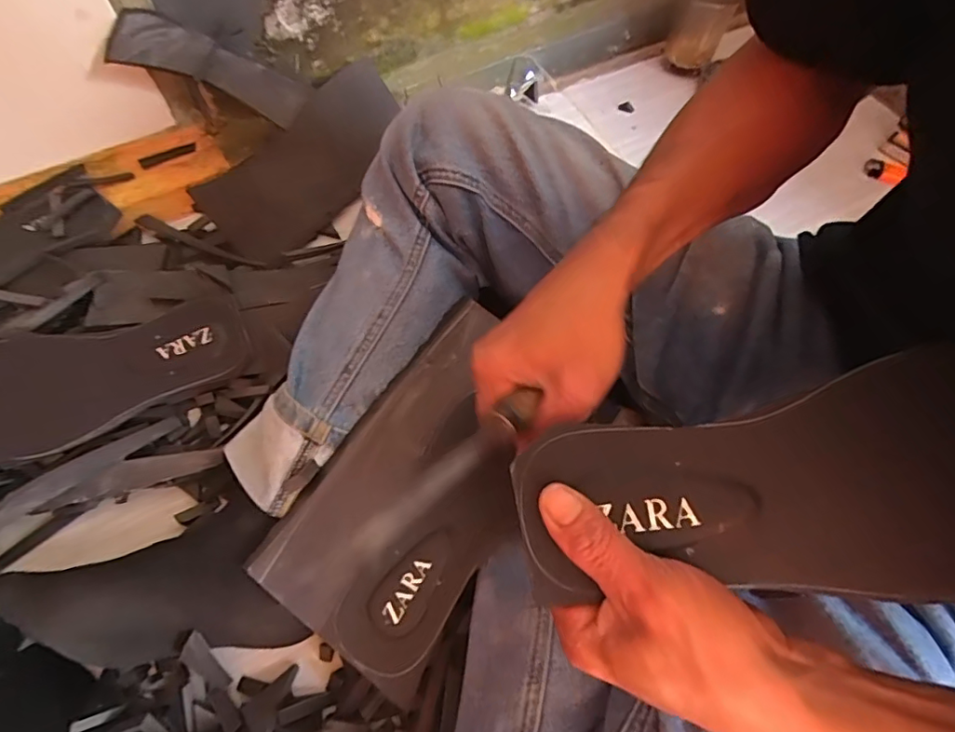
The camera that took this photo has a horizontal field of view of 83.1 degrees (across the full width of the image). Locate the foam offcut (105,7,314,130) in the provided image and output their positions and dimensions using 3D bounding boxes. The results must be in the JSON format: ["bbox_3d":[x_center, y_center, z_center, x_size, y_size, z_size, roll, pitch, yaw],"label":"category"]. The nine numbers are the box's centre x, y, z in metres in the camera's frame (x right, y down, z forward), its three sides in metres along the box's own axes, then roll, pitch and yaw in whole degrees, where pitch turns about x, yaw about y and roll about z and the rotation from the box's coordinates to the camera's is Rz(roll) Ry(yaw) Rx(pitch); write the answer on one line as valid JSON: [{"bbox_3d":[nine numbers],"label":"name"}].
[{"bbox_3d":[-0.250,-0.287,0.522,0.177,0.041,0.057,4,54,-43],"label":"foam offcut"}]

